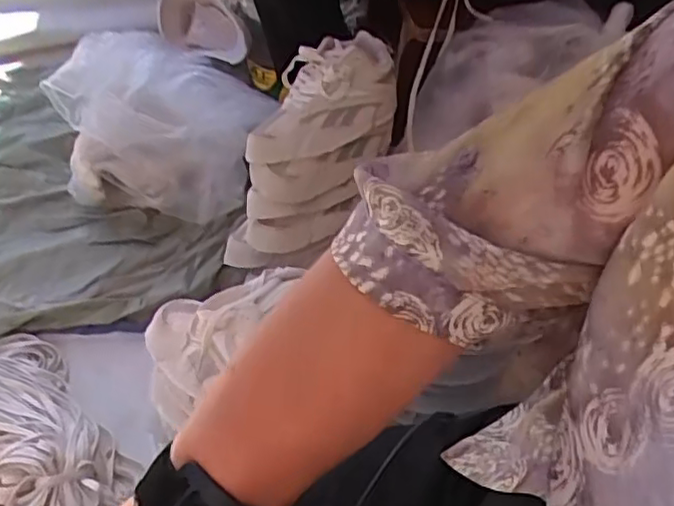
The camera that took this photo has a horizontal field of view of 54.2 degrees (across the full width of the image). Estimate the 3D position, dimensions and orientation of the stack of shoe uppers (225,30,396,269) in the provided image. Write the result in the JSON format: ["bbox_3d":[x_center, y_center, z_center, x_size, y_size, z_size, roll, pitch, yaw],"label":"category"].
[{"bbox_3d":[-0.033,-0.137,0.884,0.167,0.119,0.361,24,90,16],"label":"stack of shoe uppers"}]

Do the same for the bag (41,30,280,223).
[{"bbox_3d":[-0.304,-0.211,1.126,0.330,0.190,0.277,7,48,1],"label":"bag"}]

